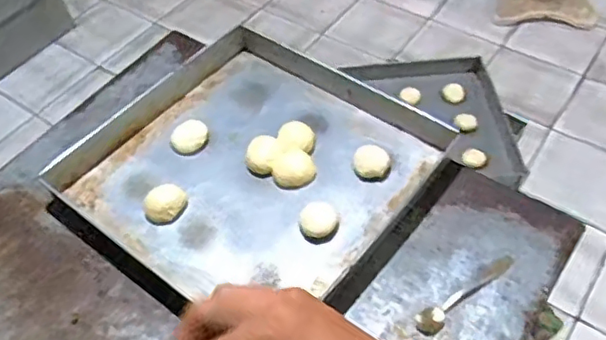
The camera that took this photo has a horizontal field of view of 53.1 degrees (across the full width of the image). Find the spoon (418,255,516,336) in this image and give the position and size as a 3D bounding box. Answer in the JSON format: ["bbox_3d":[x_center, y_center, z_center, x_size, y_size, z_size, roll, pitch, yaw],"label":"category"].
[{"bbox_3d":[0.216,0.161,0.797,0.166,0.018,0.028,-31,56,-20],"label":"spoon"}]

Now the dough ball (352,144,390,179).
[{"bbox_3d":[0.105,-0.011,0.945,0.054,0.033,0.051,-2,51,2],"label":"dough ball"}]

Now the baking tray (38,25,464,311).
[{"bbox_3d":[-0.071,-0.019,0.955,0.516,0.049,0.464,29,60,23],"label":"baking tray"}]

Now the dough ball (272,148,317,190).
[{"bbox_3d":[-0.014,-0.004,0.951,0.066,0.031,0.058,-3,51,1],"label":"dough ball"}]

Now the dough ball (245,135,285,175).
[{"bbox_3d":[-0.062,-0.023,0.967,0.058,0.031,0.064,-3,51,1],"label":"dough ball"}]

